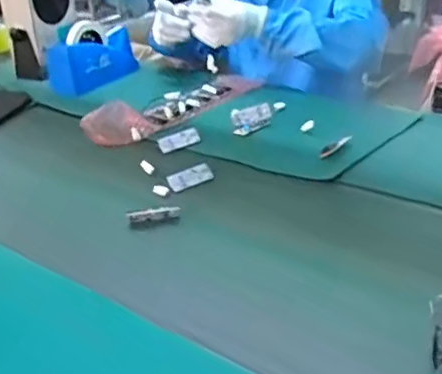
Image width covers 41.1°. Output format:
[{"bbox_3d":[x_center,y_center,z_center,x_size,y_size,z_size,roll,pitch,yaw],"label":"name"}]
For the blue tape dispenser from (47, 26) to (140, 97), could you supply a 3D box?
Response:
[{"bbox_3d":[-0.271,-0.270,1.253,0.083,0.092,0.207,10,30,27],"label":"blue tape dispenser"}]

